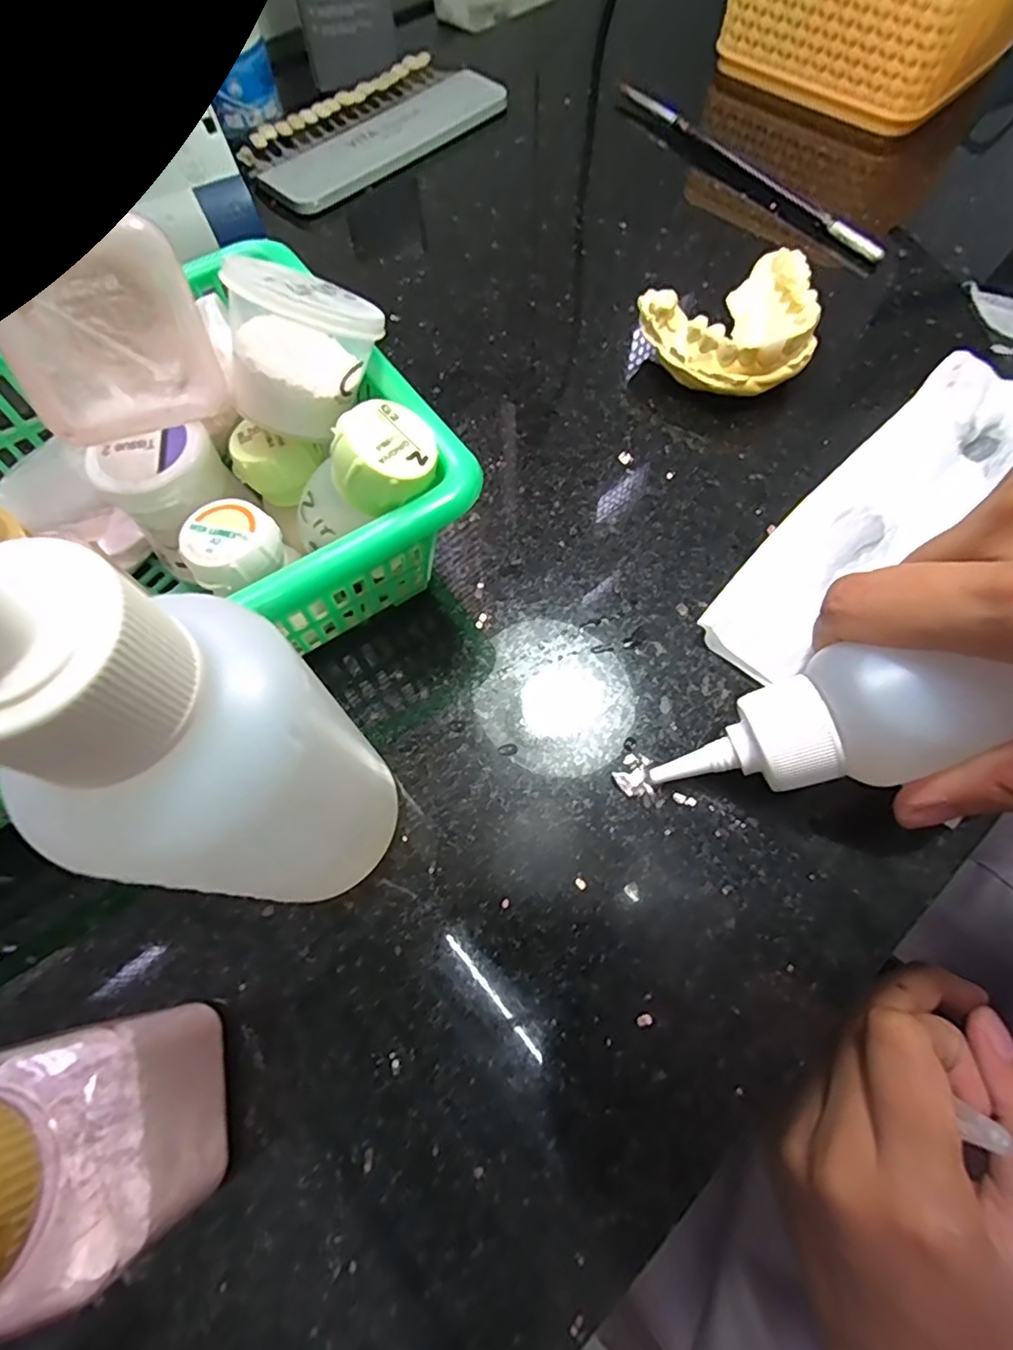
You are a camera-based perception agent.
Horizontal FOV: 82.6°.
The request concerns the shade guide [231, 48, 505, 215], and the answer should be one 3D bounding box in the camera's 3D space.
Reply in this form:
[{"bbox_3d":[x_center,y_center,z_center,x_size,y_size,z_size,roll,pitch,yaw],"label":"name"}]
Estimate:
[{"bbox_3d":[-0.073,-0.297,0.313,0.069,0.010,0.148,41,72,17],"label":"shade guide"}]

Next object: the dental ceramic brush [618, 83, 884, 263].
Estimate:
[{"bbox_3d":[0.118,-0.260,0.295,0.005,0.011,0.184,-33,70,-13],"label":"dental ceramic brush"}]

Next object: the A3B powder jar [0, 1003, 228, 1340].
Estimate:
[{"bbox_3d":[-0.082,0.089,0.108,0.031,0.073,0.039,-9,66,-4],"label":"A3B powder jar"}]

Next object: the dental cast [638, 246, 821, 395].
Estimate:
[{"bbox_3d":[0.091,-0.134,0.227,0.065,0.028,0.052,-24,68,-10],"label":"dental cast"}]

